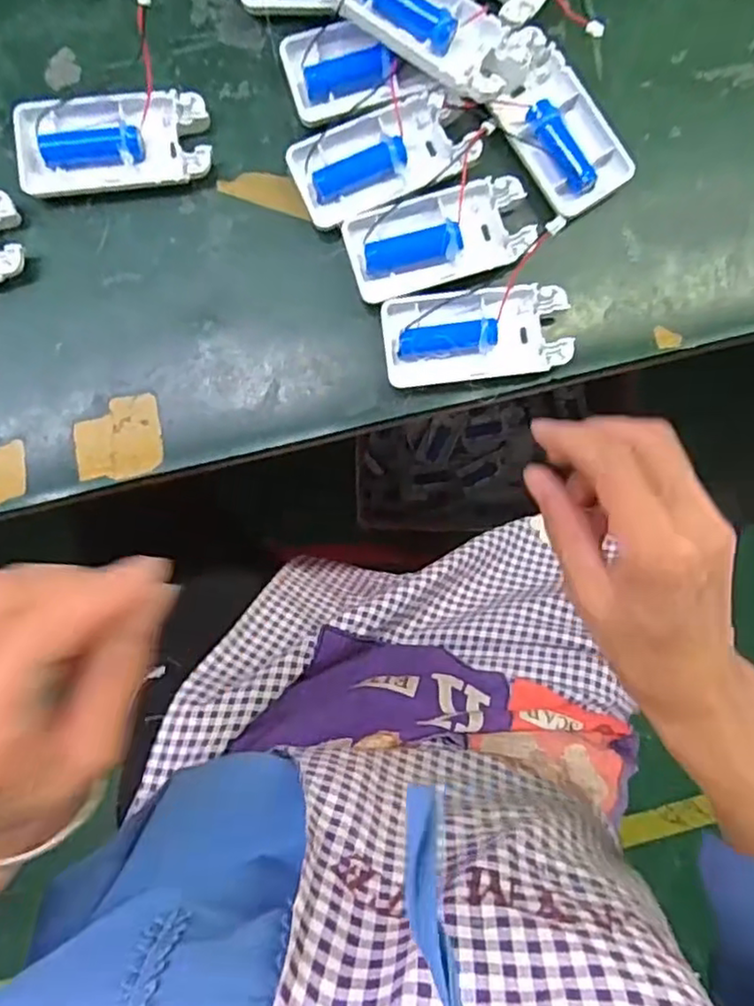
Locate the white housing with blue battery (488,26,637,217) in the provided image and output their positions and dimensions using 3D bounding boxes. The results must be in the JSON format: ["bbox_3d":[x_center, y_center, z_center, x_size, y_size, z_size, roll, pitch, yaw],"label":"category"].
[{"bbox_3d":[0.092,-0.196,0.334,0.047,0.017,0.089,-34,89,-4],"label":"white housing with blue battery"}]

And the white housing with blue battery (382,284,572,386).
[{"bbox_3d":[0.051,-0.086,0.335,0.093,0.015,0.045,-7,87,-3],"label":"white housing with blue battery"}]

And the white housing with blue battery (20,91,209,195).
[{"bbox_3d":[-0.131,-0.180,0.327,0.093,0.011,0.045,-8,87,-3],"label":"white housing with blue battery"}]

